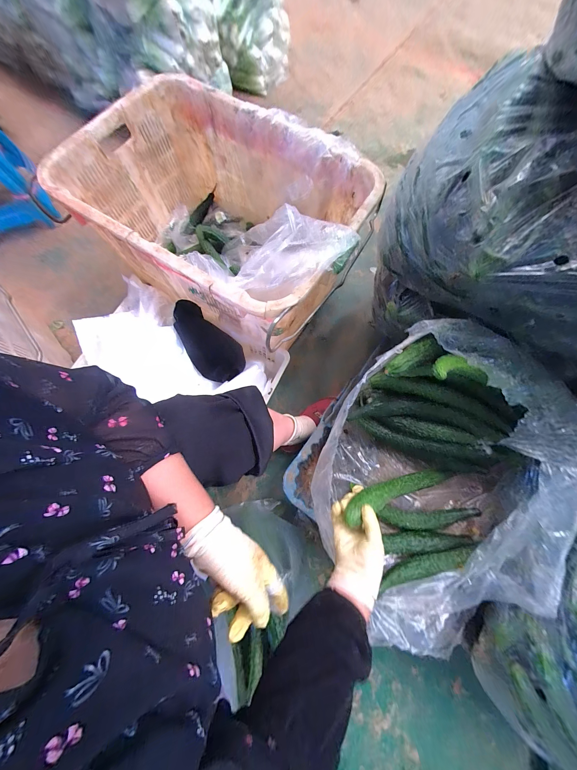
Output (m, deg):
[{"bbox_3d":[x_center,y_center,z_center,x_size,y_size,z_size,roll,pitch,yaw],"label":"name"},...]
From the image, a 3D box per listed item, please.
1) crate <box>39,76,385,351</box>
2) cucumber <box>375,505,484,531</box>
[{"bbox_3d":[-0.155,-0.422,0.646,0.647,0.320,0.486,27,76,6],"label":"crate"},{"bbox_3d":[0.305,0.294,0.542,0.215,0.032,0.048,2,74,-1],"label":"cucumber"}]

